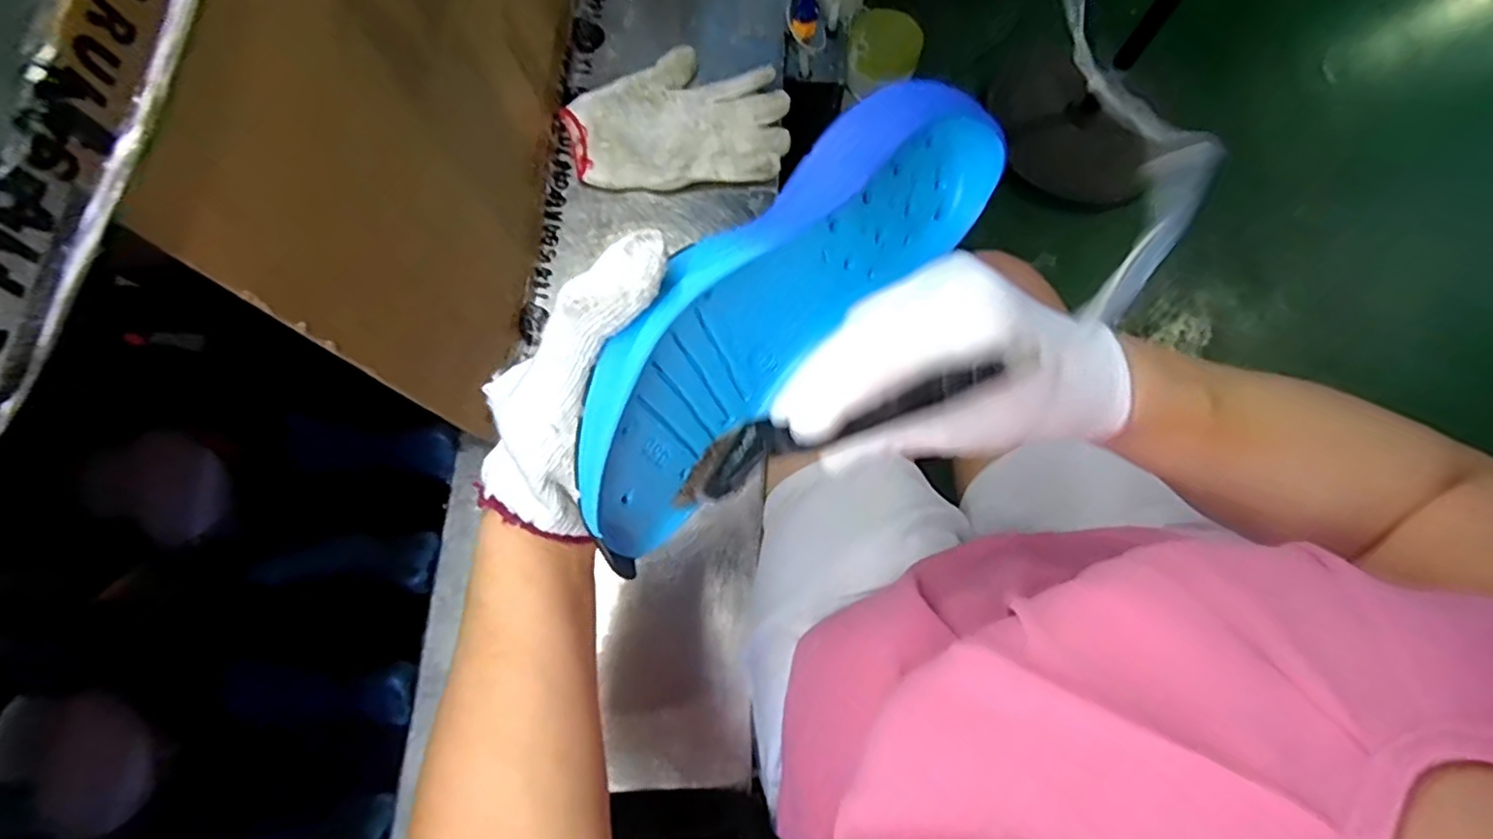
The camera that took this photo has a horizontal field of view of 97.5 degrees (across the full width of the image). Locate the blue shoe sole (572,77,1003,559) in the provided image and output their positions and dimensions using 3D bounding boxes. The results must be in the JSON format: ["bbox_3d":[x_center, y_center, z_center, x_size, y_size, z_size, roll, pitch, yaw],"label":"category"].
[{"bbox_3d":[0.017,-0.047,0.286,0.237,0.093,0.040,-47,50,-10],"label":"blue shoe sole"}]

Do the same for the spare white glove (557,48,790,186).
[{"bbox_3d":[-0.061,-0.262,0.577,0.189,0.029,0.117,-8,74,-1],"label":"spare white glove"}]

